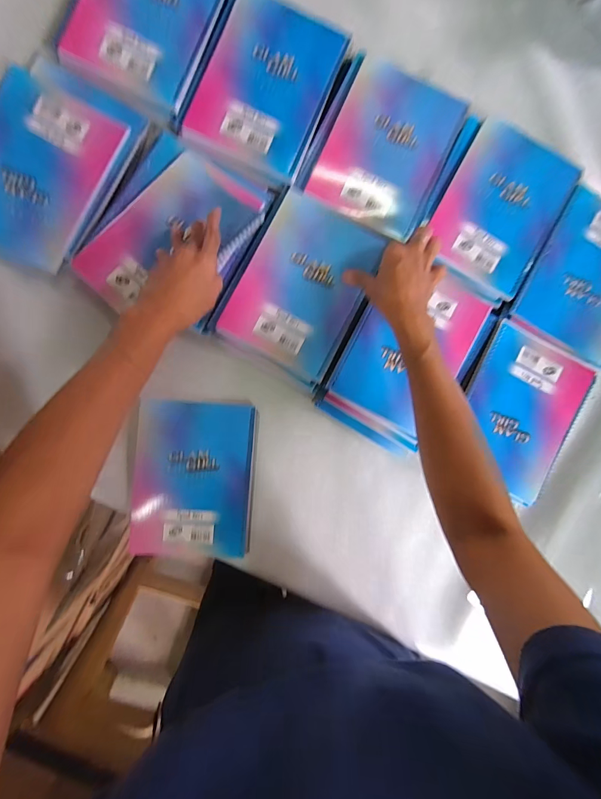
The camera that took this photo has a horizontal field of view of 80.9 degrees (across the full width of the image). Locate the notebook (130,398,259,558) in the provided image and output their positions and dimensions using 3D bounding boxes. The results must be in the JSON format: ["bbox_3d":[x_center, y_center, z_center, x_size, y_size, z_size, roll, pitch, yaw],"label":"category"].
[{"bbox_3d":[-0.134,0.102,0.453,0.147,0.017,0.194,4,90,-5],"label":"notebook"}]

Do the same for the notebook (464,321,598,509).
[{"bbox_3d":[0.290,0.015,0.461,0.147,0.008,0.196,27,88,-4],"label":"notebook"}]

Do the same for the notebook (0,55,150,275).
[{"bbox_3d":[-0.308,-0.280,0.424,0.163,0.012,0.223,28,89,-7],"label":"notebook"}]

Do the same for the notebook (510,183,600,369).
[{"bbox_3d":[0.390,-0.164,0.467,0.150,0.009,0.209,29,88,-4],"label":"notebook"}]

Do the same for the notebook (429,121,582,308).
[{"bbox_3d":[0.259,-0.244,0.462,0.144,0.009,0.212,29,88,-3],"label":"notebook"}]

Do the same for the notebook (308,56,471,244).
[{"bbox_3d":[0.111,-0.318,0.447,0.146,0.009,0.197,25,88,-4],"label":"notebook"}]

